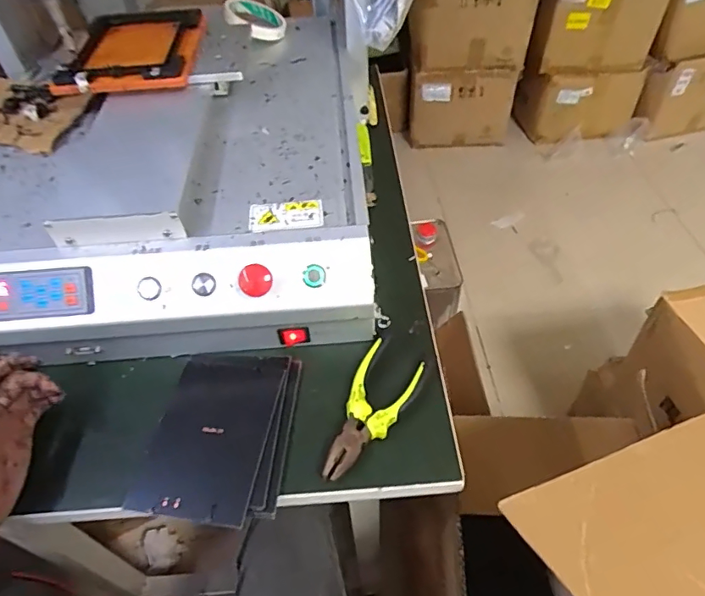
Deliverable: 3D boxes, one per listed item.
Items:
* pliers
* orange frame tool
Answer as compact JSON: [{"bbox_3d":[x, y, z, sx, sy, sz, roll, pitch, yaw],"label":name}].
[{"bbox_3d":[0.016,0.101,0.457,0.057,0.018,0.141,24,55,22],"label":"pliers"},{"bbox_3d":[-0.271,-0.328,0.640,0.153,0.030,0.215,-2,49,2],"label":"orange frame tool"}]

